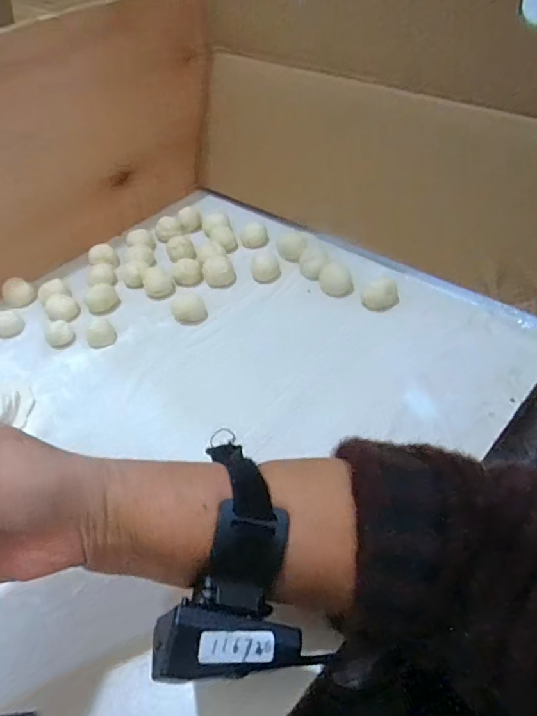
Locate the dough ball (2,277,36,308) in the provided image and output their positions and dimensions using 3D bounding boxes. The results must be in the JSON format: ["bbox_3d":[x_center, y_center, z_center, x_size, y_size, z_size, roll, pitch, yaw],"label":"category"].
[{"bbox_3d":[-0.263,-0.069,0.519,0.029,0.020,0.025,-32,53,-22],"label":"dough ball"}]

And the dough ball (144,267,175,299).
[{"bbox_3d":[-0.115,-0.079,0.517,0.030,0.020,0.026,-16,48,-9],"label":"dough ball"}]

